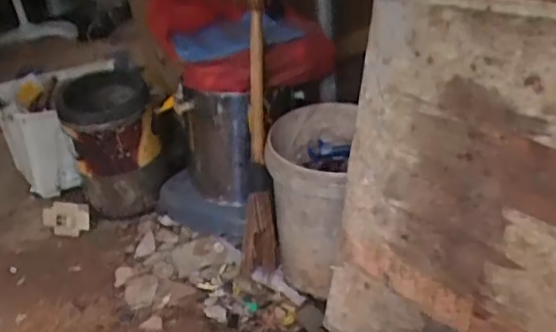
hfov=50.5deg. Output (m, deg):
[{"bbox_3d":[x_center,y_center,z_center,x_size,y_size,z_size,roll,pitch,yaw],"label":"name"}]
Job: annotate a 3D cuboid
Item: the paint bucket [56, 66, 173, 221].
[{"bbox_3d":[-0.458,-0.048,1.689,0.249,0.356,0.257,-16,31,-17],"label":"paint bucket"}]

